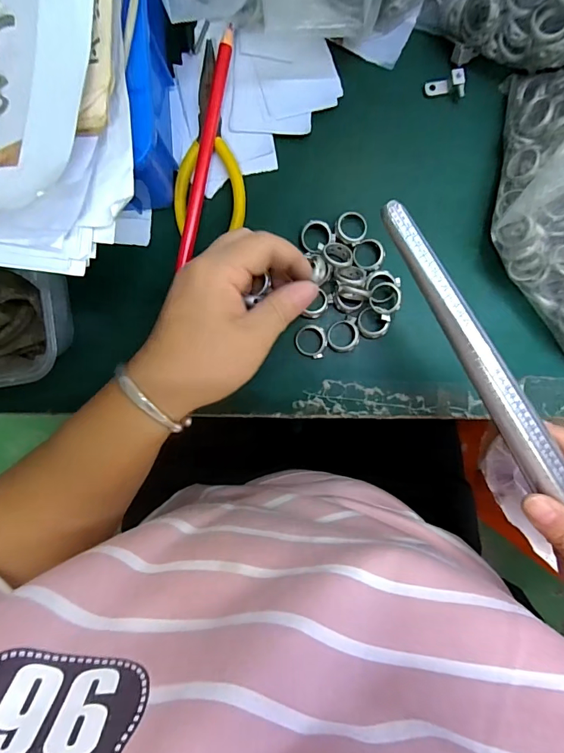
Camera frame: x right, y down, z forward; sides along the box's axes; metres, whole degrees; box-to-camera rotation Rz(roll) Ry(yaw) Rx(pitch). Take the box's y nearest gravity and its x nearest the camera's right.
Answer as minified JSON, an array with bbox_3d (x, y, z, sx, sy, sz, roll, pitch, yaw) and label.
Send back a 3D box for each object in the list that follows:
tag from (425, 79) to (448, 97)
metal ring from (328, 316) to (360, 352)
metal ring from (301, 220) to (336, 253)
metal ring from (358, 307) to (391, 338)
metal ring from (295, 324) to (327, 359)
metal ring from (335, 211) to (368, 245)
[{"bbox_3d":[0.104,-0.194,0.283,0.015,0.004,0.010,-1,93,14],"label":"tag"},{"bbox_3d":[0.042,-0.028,0.287,0.021,0.004,0.023,0,92,2],"label":"metal ring"},{"bbox_3d":[0.023,-0.094,0.282,0.021,0.007,0.021,0,92,2],"label":"metal ring"},{"bbox_3d":[0.061,-0.035,0.284,0.021,0.007,0.018,24,93,1],"label":"metal ring"},{"bbox_3d":[0.020,-0.024,0.287,0.022,0.006,0.021,0,92,2],"label":"metal ring"},{"bbox_3d":[0.046,-0.099,0.281,0.021,0.005,0.019,25,93,1],"label":"metal ring"}]

